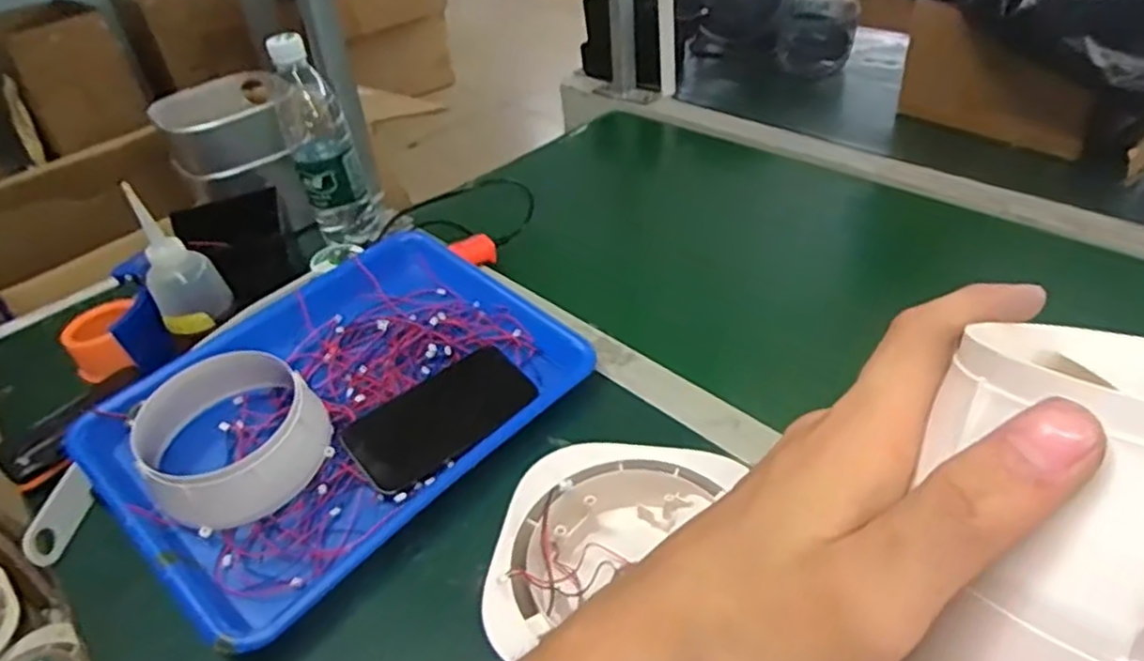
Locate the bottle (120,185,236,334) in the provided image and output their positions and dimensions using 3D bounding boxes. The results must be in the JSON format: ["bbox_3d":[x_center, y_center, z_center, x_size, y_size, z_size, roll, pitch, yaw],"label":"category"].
[{"bbox_3d":[-0.351,-0.053,0.641,0.055,0.125,0.043,-2,38,7],"label":"bottle"}]

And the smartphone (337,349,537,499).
[{"bbox_3d":[-0.099,0.066,0.561,0.144,0.015,0.084,-32,44,-28],"label":"smartphone"}]

